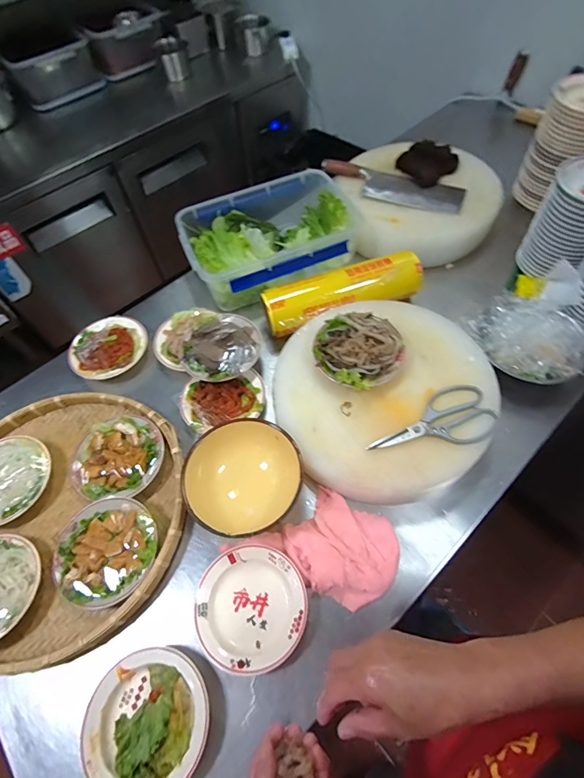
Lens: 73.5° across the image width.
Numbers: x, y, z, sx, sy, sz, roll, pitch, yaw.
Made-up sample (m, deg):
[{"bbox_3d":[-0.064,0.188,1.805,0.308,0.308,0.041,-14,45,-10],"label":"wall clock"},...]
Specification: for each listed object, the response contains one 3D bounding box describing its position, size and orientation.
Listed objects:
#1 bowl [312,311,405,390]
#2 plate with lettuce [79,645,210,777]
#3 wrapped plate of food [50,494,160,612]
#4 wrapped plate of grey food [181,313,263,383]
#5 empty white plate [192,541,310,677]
[{"bbox_3d":[0.118,-0.062,0.679,0.150,0.056,0.144,-2,58,3],"label":"bowl"},{"bbox_3d":[-0.180,0.413,0.486,0.146,0.027,0.146,-2,58,3],"label":"plate with lettuce"},{"bbox_3d":[-0.286,0.246,0.602,0.154,0.042,0.154,-2,58,3],"label":"wrapped plate of food"},{"bbox_3d":[-0.129,-0.076,0.759,0.138,0.035,0.154,12,60,12],"label":"wrapped plate of grey food"},{"bbox_3d":[-0.056,0.303,0.550,0.149,0.018,0.153,-2,58,3],"label":"empty white plate"}]

